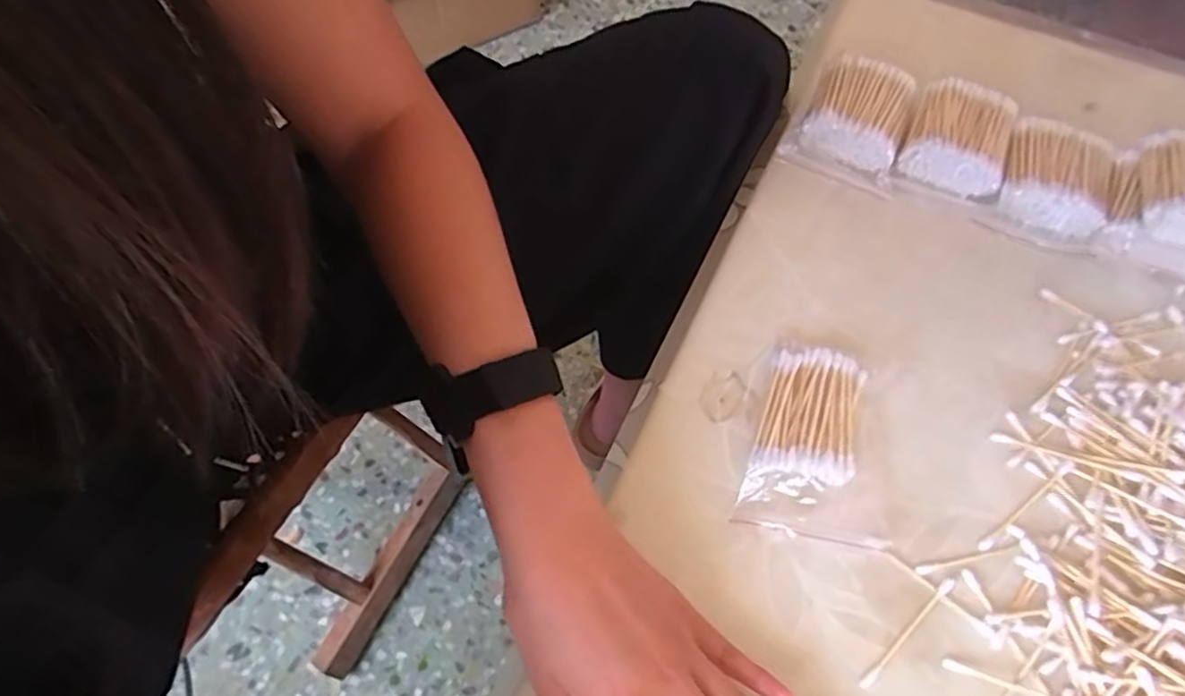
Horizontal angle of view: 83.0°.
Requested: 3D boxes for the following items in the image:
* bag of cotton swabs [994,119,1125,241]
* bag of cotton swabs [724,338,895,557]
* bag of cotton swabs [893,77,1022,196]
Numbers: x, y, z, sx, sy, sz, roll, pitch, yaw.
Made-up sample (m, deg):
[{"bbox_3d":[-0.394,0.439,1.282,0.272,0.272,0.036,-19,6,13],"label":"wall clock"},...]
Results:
[{"bbox_3d":[0.288,-0.105,0.414,0.064,0.028,0.074,30,68,13],"label":"bag of cotton swabs"},{"bbox_3d":[0.121,0.050,0.351,0.071,0.017,0.101,16,65,7],"label":"bag of cotton swabs"},{"bbox_3d":[0.234,-0.134,0.427,0.060,0.029,0.072,26,67,11],"label":"bag of cotton swabs"}]

